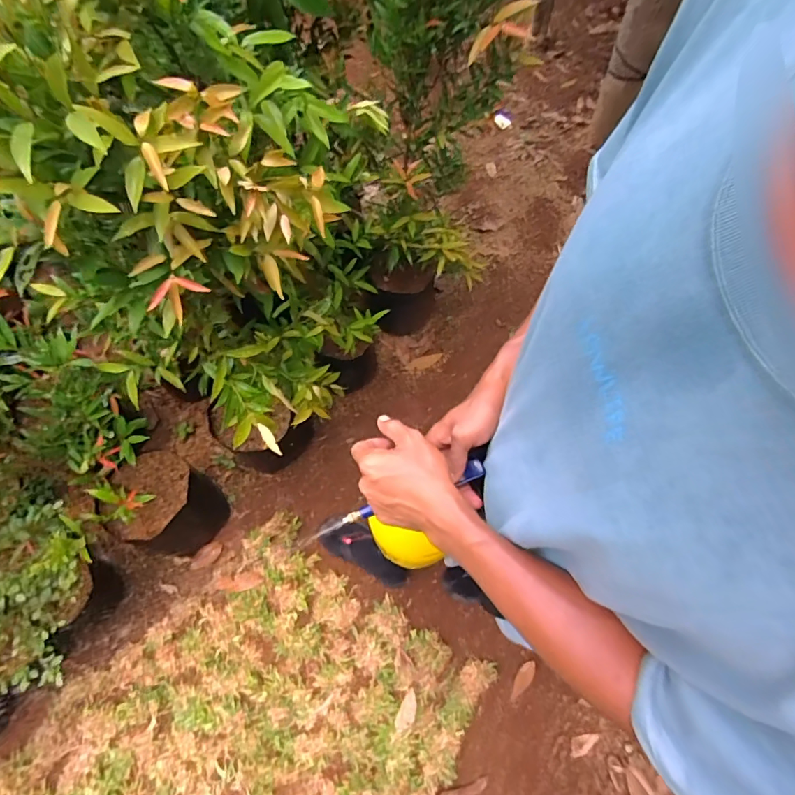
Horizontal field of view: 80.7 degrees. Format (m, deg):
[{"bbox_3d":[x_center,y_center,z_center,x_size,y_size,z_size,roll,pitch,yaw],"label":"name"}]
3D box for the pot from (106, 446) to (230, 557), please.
[{"bbox_3d":[-0.576,0.273,1.182,0.184,0.230,0.204,36,69,14],"label":"pot"}]

